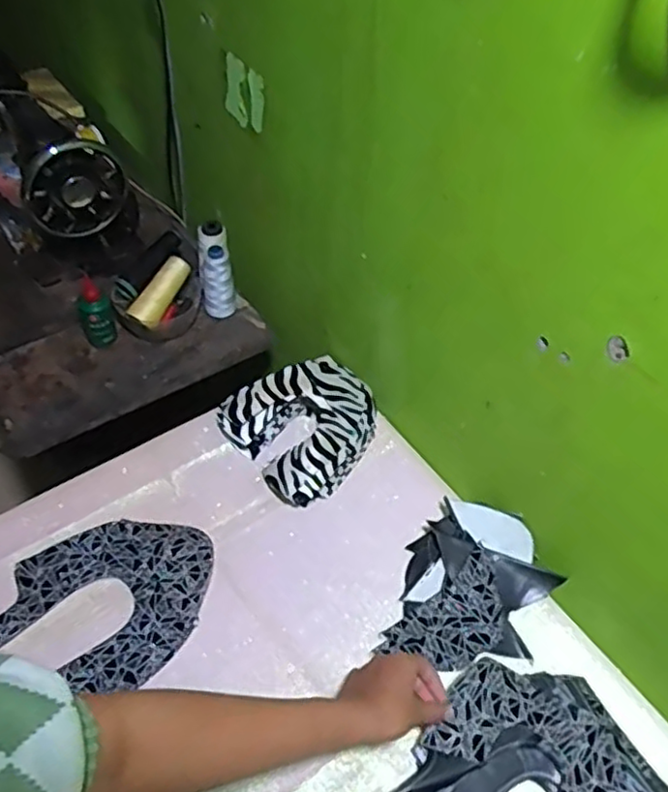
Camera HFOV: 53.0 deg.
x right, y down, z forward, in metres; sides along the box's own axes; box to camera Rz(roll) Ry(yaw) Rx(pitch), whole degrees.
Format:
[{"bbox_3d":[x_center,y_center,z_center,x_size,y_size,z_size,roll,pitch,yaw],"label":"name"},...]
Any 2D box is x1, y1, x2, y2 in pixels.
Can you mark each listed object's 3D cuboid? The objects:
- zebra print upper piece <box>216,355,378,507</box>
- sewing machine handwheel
[{"bbox_3d":[-0.030,0.028,0.844,0.189,0.074,0.171,-30,59,-26],"label":"zebra print upper piece"},{"bbox_3d":[-0.350,-0.281,0.905,0.132,0.124,0.034,-32,60,-27],"label":"sewing machine handwheel"}]

